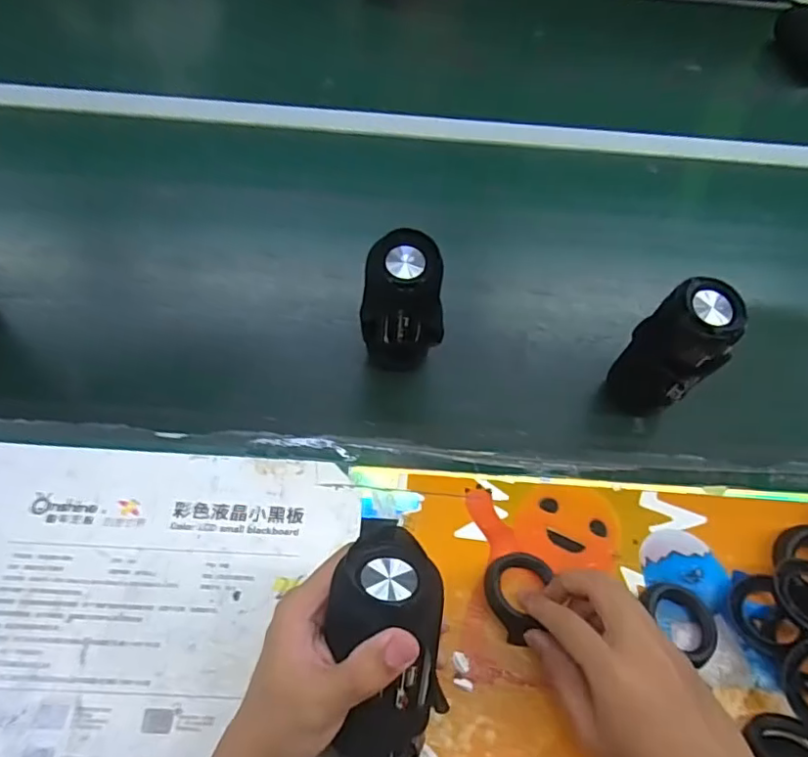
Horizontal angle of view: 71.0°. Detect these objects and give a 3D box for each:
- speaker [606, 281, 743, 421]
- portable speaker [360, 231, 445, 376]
[{"bbox_3d":[0.237,-0.016,0.509,0.071,0.143,0.066,2,57,-3],"label":"speaker"},{"bbox_3d":[0.000,-0.062,0.523,0.072,0.138,0.054,8,55,2],"label":"portable speaker"}]

